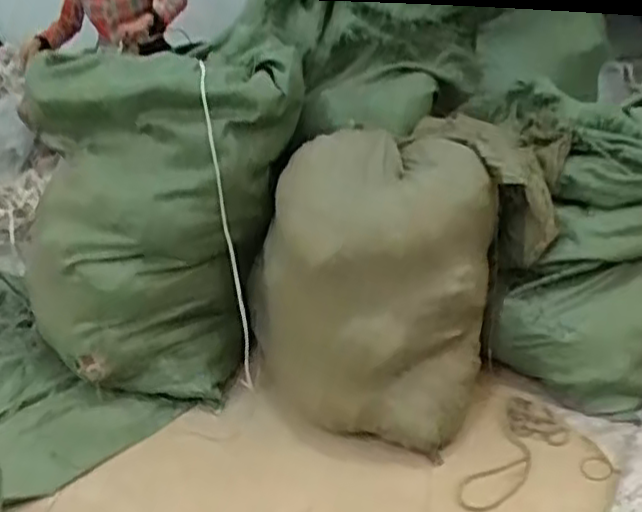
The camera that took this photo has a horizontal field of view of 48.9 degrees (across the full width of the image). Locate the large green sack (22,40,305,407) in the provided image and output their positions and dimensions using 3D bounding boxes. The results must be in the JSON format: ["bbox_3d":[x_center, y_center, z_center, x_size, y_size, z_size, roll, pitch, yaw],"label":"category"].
[{"bbox_3d":[-0.284,-0.091,1.368,0.521,0.578,0.389,-1,25,14],"label":"large green sack"}]

